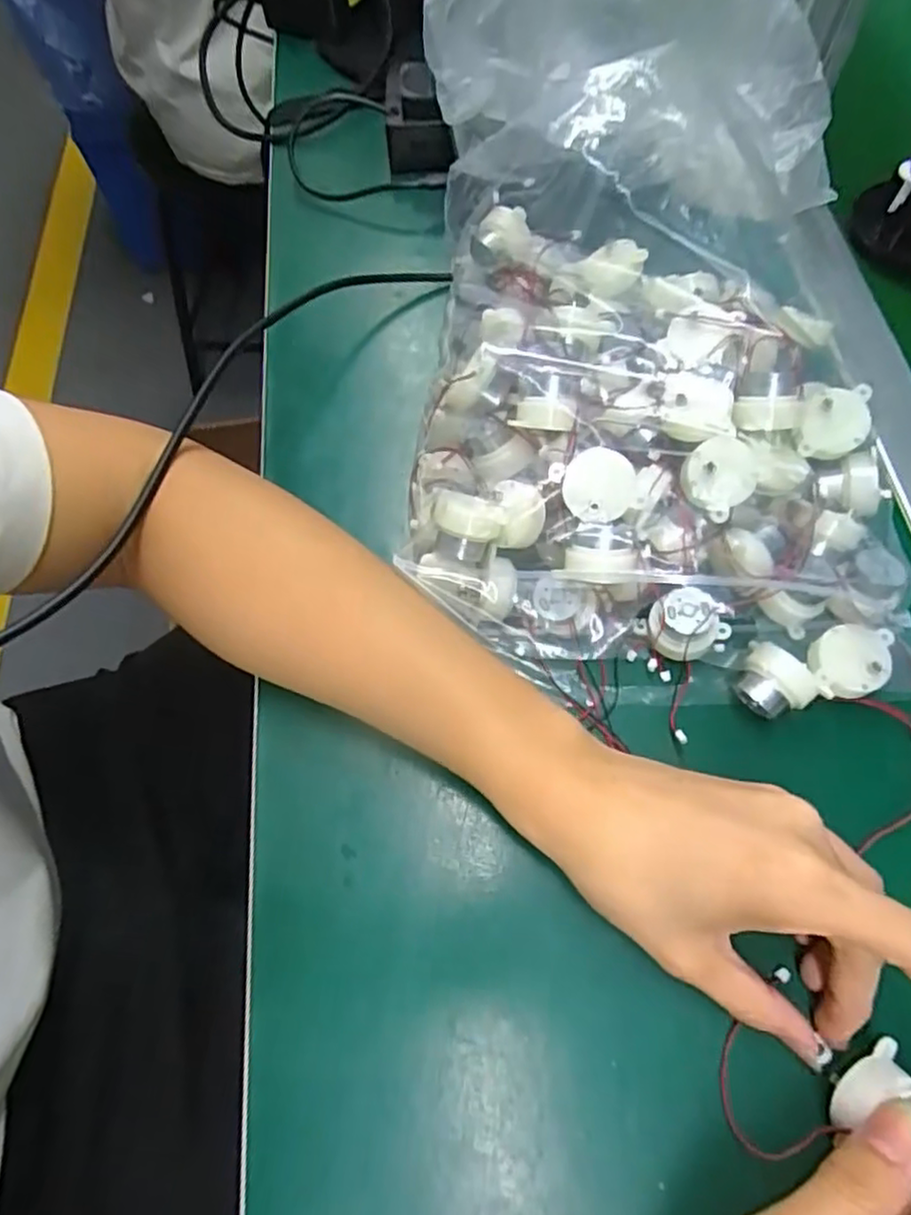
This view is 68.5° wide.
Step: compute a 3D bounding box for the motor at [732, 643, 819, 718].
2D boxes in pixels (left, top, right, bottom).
[{"bbox_3d":[0.143,0.037,0.302,0.032,0.031,0.024,23,68,13],"label":"motor"}]

